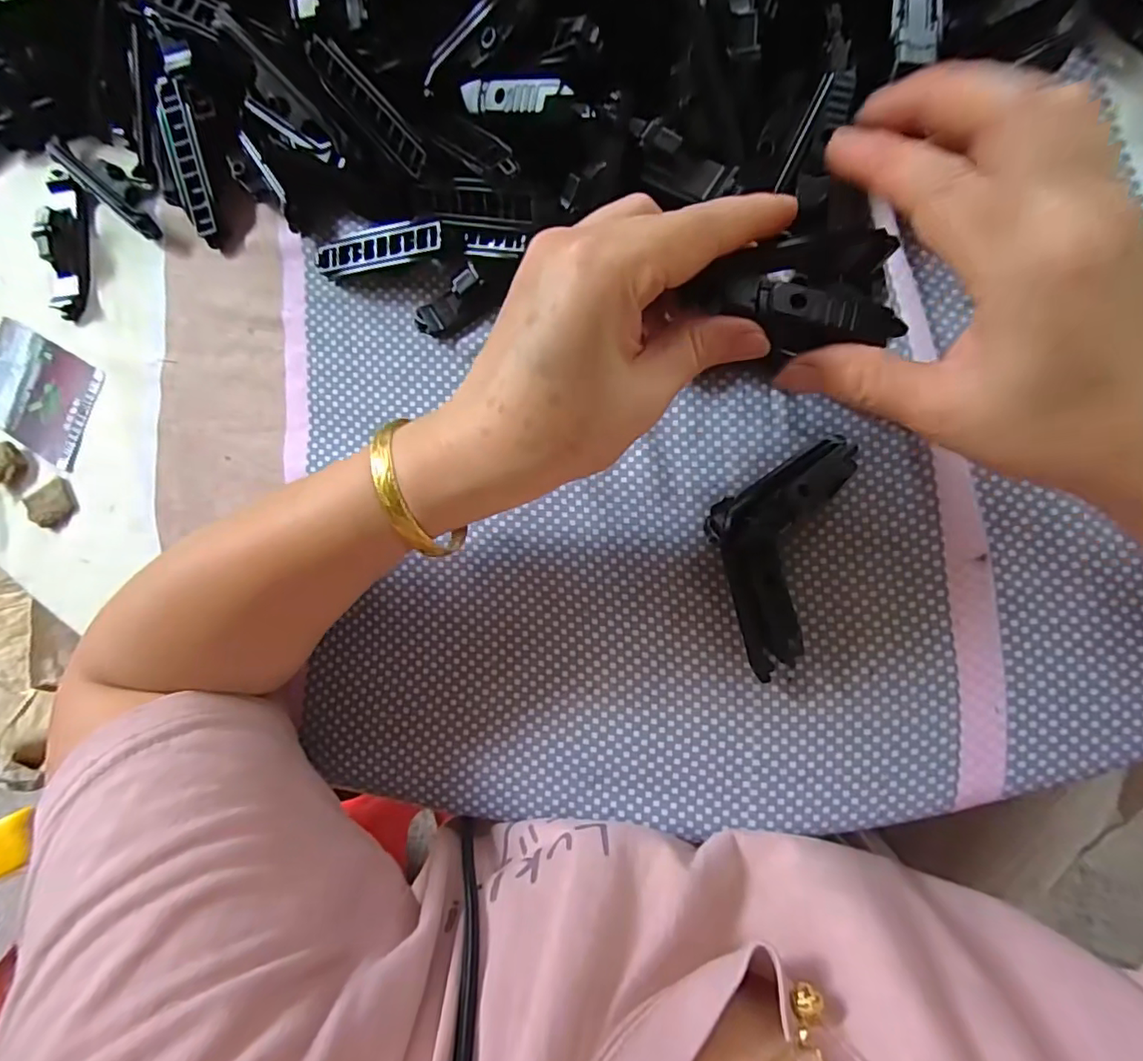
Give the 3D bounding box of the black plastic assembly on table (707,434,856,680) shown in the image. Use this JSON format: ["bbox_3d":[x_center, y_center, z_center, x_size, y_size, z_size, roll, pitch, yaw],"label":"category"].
[{"bbox_3d":[0.085,0.005,0.245,0.054,0.038,0.110,19,91,8],"label":"black plastic assembly on table"}]

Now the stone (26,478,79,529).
[{"bbox_3d":[-0.294,-0.014,0.320,0.028,0.005,0.022,-39,83,5],"label":"stone"}]

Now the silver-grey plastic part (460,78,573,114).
[{"bbox_3d":[-0.025,-0.182,0.237,0.058,0.005,0.011,24,92,30],"label":"silver-grey plastic part"}]

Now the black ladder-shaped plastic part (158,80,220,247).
[{"bbox_3d":[-0.201,-0.194,0.298,0.018,0.004,0.076,-6,104,8],"label":"black ladder-shaped plastic part"}]

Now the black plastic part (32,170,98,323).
[{"bbox_3d":[-0.283,-0.160,0.313,0.021,0.018,0.081,-1,88,8],"label":"black plastic part"}]

